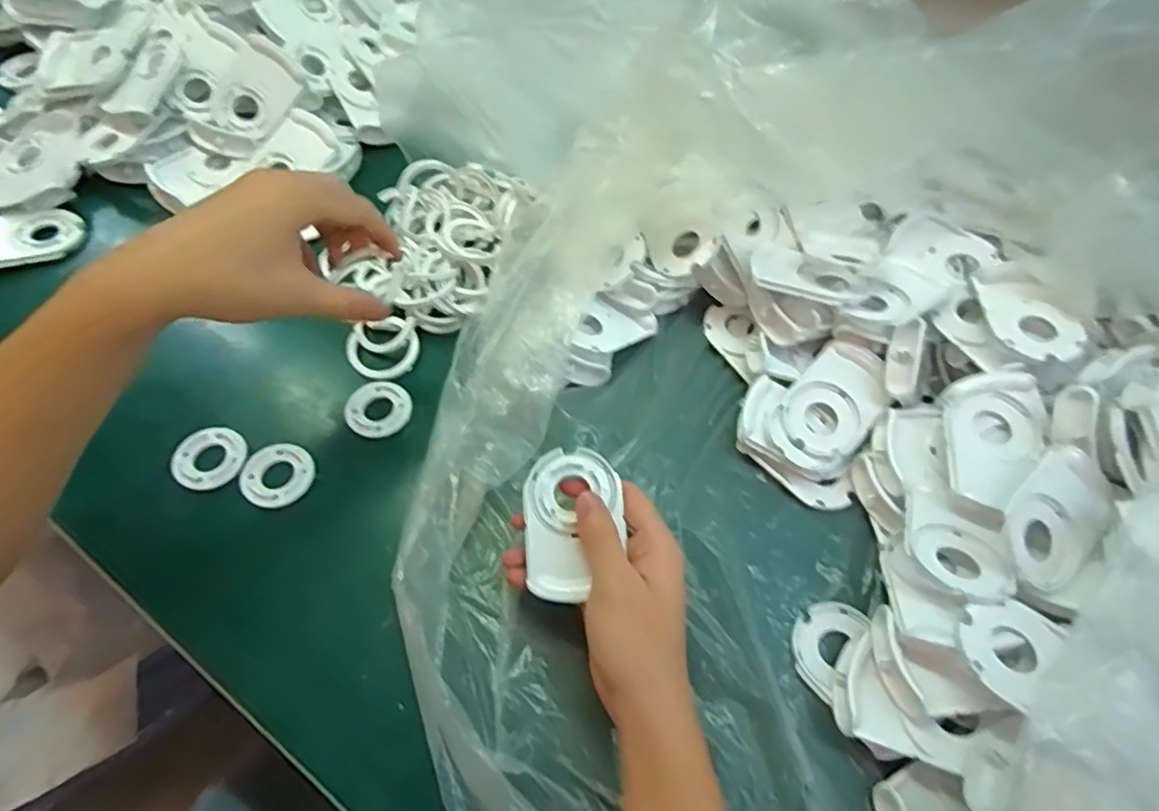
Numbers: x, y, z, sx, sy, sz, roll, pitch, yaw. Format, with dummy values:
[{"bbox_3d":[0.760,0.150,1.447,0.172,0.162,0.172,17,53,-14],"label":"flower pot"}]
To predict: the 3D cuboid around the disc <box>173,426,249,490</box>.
[{"bbox_3d":[-0.246,0.035,0.415,0.044,0.004,0.042,2,59,-3],"label":"disc"}]

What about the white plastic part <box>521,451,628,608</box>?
[{"bbox_3d":[-0.004,0.067,0.358,0.053,0.012,0.083,-7,74,4],"label":"white plastic part"}]

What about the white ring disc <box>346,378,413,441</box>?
[{"bbox_3d":[-0.143,0.003,0.446,0.044,0.010,0.042,2,59,-3],"label":"white ring disc"}]

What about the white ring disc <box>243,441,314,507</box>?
[{"bbox_3d":[-0.199,0.046,0.412,0.044,0.007,0.044,2,59,-3],"label":"white ring disc"}]

